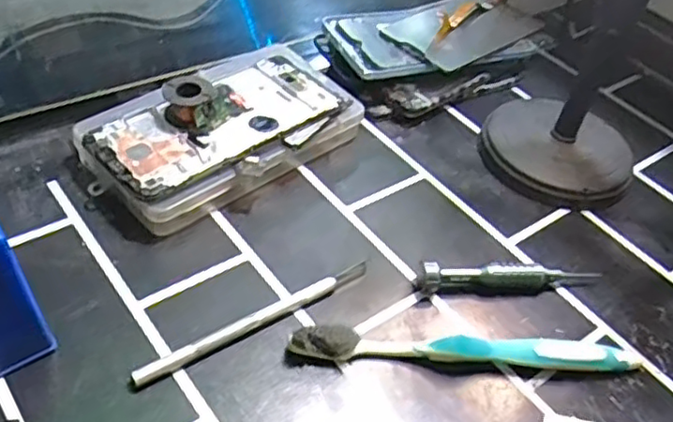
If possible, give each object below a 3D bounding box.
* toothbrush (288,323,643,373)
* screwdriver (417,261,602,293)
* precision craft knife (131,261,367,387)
[{"bbox_3d":[0.070,0.071,0.342,0.184,0.019,0.017,5,45,-6],"label":"toothbrush"},{"bbox_3d":[0.100,0.038,0.381,0.107,0.019,0.012,-1,45,-11],"label":"screwdriver"},{"bbox_3d":[-0.039,0.055,0.347,0.139,0.009,0.010,-24,54,-30],"label":"precision craft knife"}]

